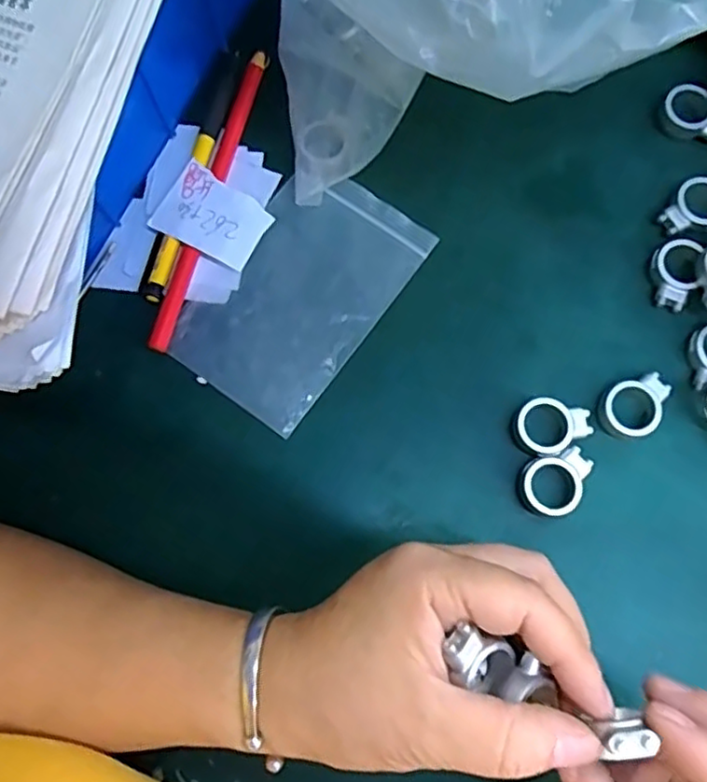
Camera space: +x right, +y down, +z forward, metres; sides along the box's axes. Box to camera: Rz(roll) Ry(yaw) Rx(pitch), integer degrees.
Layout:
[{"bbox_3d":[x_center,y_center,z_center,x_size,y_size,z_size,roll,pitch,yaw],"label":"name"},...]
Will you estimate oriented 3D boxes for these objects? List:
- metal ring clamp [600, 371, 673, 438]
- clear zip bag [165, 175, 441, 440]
[{"bbox_3d":[0.131,0.007,0.296,0.034,0.008,0.025,-34,78,-6],"label":"metal ring clamp"},{"bbox_3d":[-0.025,-0.048,0.313,0.077,0.004,0.123,35,79,6],"label":"clear zip bag"}]

